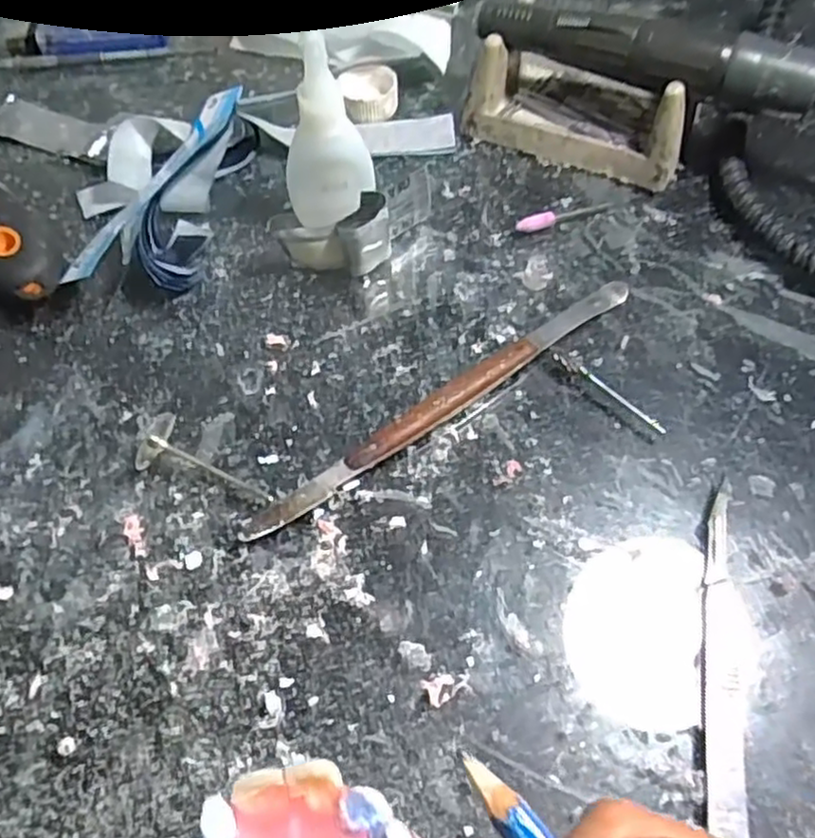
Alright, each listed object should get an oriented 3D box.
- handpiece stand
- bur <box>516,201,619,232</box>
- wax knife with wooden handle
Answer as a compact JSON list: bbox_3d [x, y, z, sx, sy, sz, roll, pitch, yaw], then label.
[{"bbox_3d":[0.084,-0.152,0.327,0.095,0.042,0.061,22,62,13],"label":"handpiece stand"},{"bbox_3d":[0.071,-0.089,0.310,0.050,0.007,0.007,-21,61,-12],"label":"bur"},{"bbox_3d":[0.016,-0.008,0.260,0.172,0.009,0.011,-33,65,-18],"label":"wax knife with wooden handle"}]

